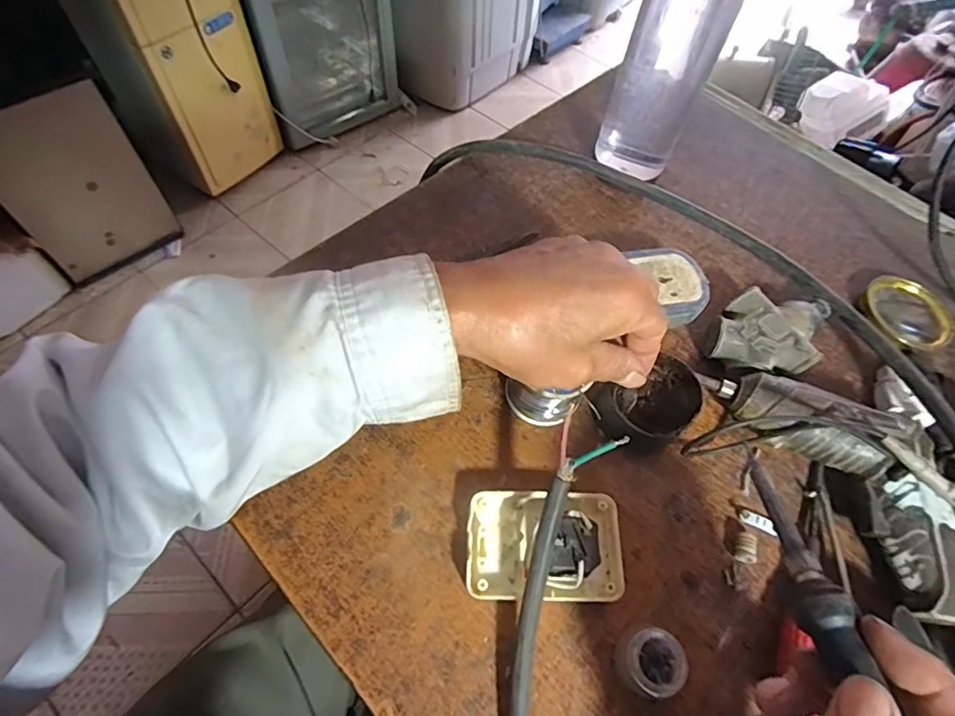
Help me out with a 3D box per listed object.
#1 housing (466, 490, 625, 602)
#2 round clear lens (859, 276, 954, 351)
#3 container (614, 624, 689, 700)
[{"bbox_3d":[0.039,0.109,0.305,0.089,0.027,0.059,3,59,-2],"label":"housing"},{"bbox_3d":[0.343,-0.035,0.413,0.066,0.015,0.057,22,60,10],"label":"round clear lens"},{"bbox_3d":[0.094,0.164,0.280,0.031,0.022,0.031,1,59,-2],"label":"container"}]

